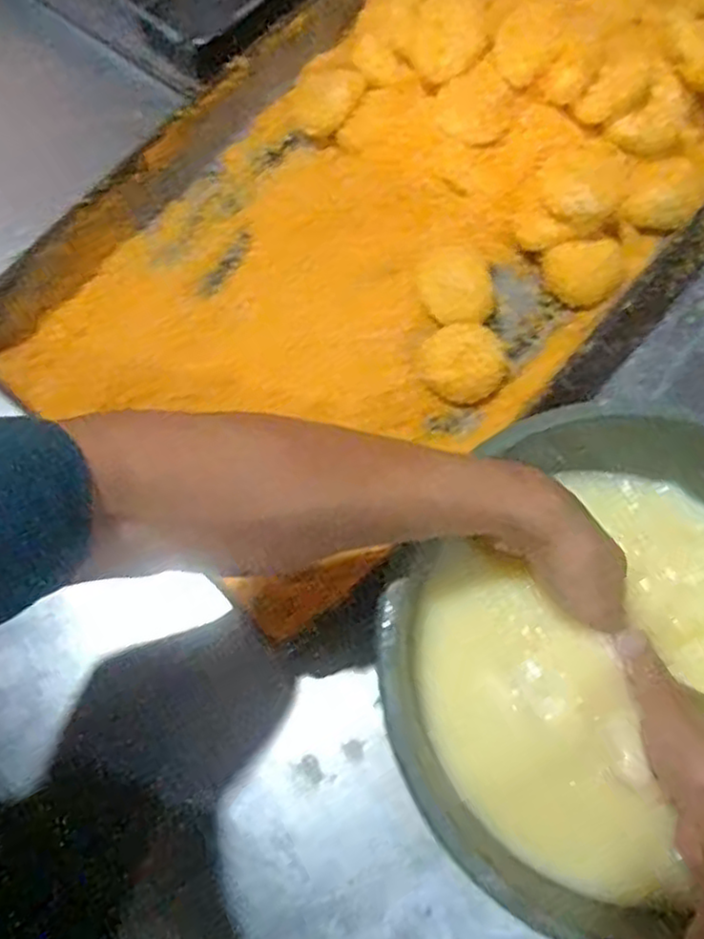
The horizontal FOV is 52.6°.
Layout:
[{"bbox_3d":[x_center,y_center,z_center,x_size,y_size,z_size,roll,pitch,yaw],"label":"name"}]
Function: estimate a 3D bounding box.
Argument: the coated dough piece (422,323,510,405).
[{"bbox_3d":[0.087,-0.081,0.549,0.062,0.032,0.059,0,73,1],"label":"coated dough piece"}]

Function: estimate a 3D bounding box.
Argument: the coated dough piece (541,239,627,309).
[{"bbox_3d":[0.186,-0.154,0.568,0.059,0.035,0.044,-11,73,-2],"label":"coated dough piece"}]

